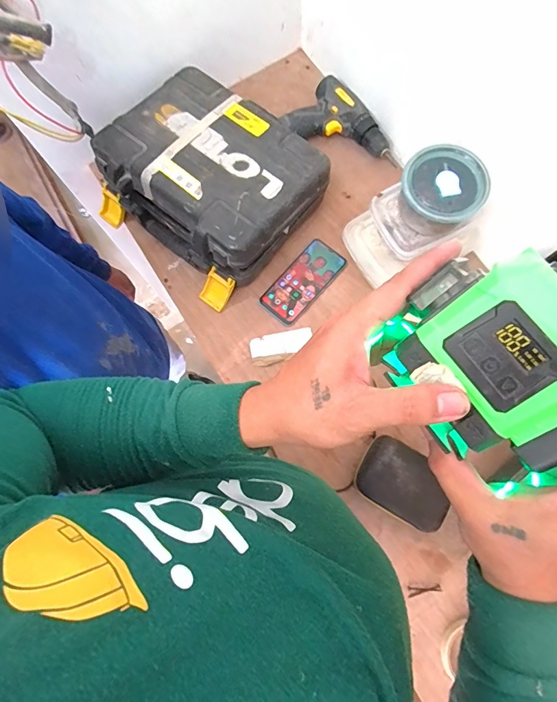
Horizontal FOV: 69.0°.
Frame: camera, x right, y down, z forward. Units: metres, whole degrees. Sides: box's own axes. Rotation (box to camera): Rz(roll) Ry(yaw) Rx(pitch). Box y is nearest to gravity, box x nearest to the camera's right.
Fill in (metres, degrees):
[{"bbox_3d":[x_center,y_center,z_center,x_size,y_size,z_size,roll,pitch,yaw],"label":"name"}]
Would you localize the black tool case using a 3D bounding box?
[{"bbox_3d":[-0.112,-0.293,0.695,0.315,0.128,0.273,39,81,10],"label":"black tool case"}]

